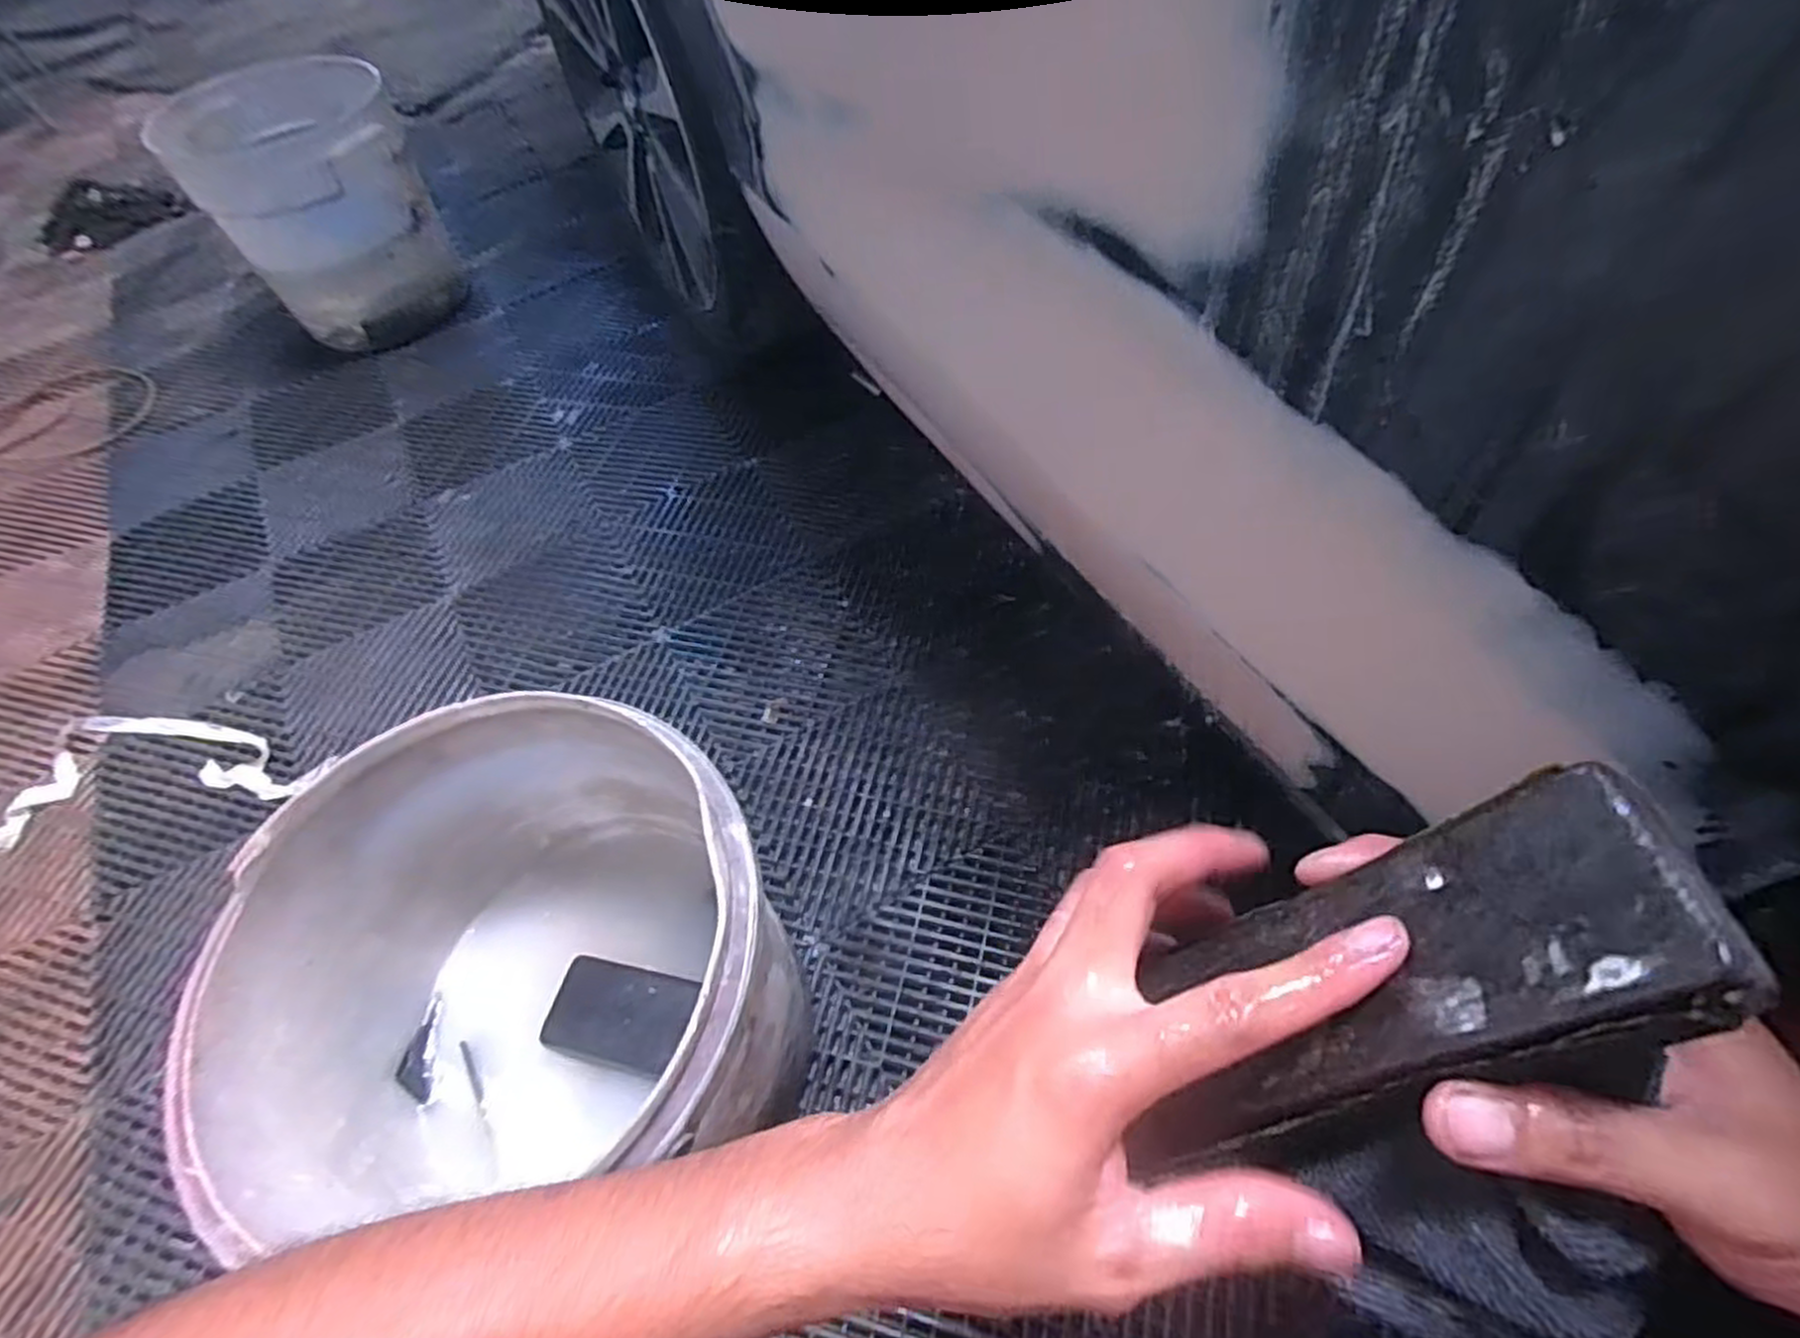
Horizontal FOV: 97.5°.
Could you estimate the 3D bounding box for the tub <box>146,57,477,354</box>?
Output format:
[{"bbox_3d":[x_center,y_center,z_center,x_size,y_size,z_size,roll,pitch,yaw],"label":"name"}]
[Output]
[{"bbox_3d":[-0.830,-0.672,1.153,0.271,0.307,0.285,-31,59,-15],"label":"tub"}]

